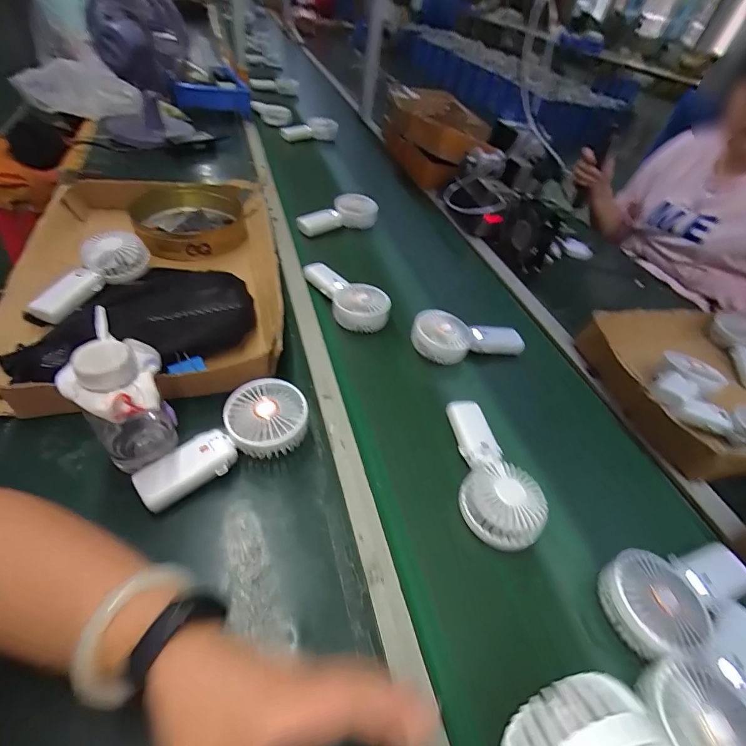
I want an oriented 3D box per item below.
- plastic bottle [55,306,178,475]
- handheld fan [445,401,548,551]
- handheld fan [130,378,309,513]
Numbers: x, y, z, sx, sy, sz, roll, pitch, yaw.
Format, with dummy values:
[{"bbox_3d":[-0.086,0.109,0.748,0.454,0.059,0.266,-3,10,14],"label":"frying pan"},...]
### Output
[{"bbox_3d":[-0.227,0.040,0.378,0.059,0.149,0.075,35,48,21],"label":"plastic bottle"},{"bbox_3d":[0.130,0.108,0.470,0.081,0.035,0.186,-4,46,-16],"label":"handheld fan"},{"bbox_3d":[-0.161,0.076,0.437,0.183,0.057,0.088,-20,53,-30],"label":"handheld fan"}]

